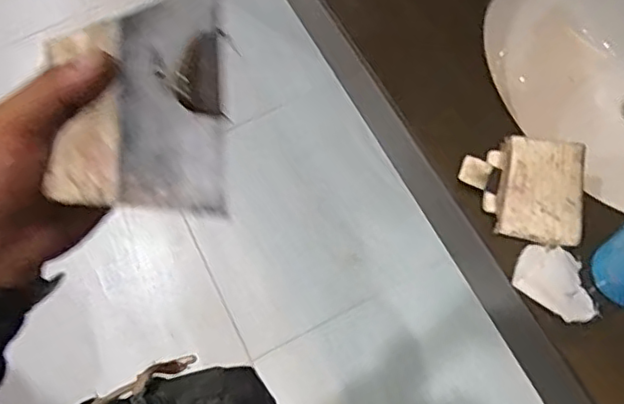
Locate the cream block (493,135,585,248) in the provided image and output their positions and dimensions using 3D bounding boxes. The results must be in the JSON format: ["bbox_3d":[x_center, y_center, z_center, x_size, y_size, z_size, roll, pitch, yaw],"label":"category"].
[{"bbox_3d":[0.268,-0.015,0.719,0.095,0.013,0.129,9,68,6],"label":"cream block"}]

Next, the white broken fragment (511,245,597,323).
[{"bbox_3d":[0.276,0.088,0.686,0.094,0.013,0.068,38,74,16],"label":"white broken fragment"}]

